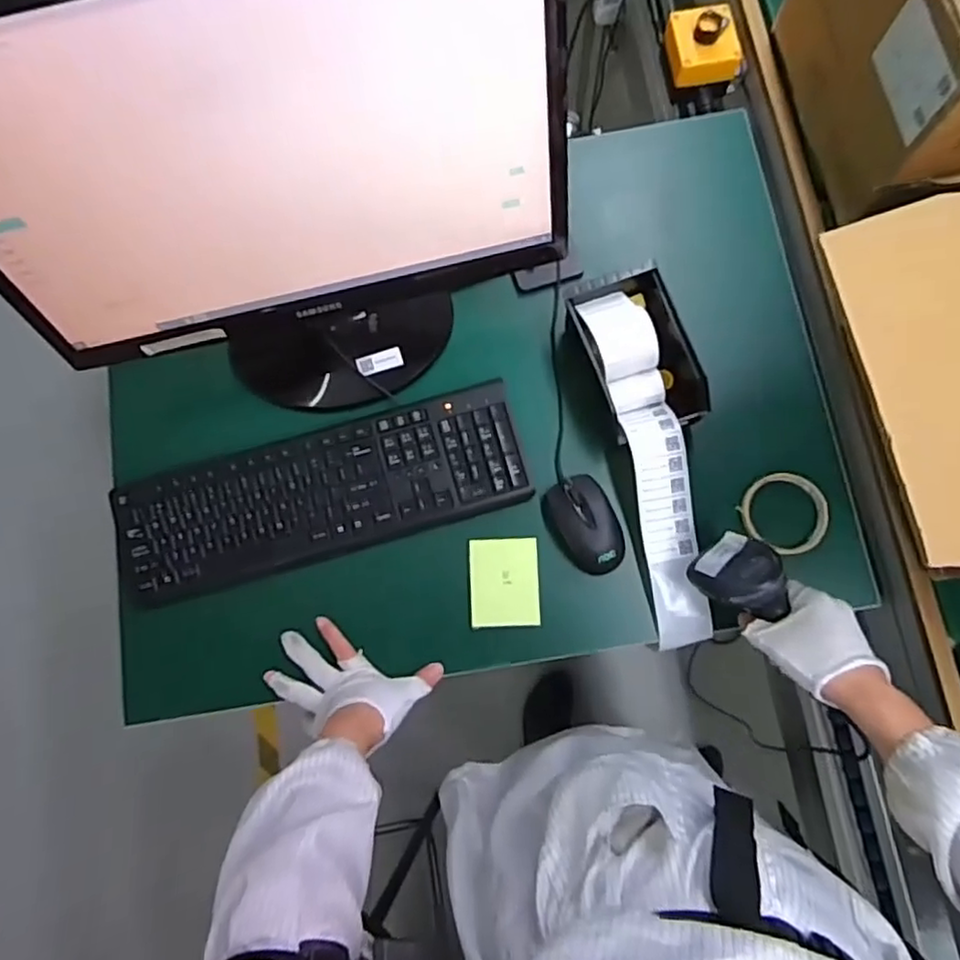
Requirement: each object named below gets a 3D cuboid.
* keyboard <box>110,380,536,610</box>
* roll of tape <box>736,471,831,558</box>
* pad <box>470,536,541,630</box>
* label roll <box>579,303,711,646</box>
[{"bbox_3d":[-0.171,0.016,0.719,0.443,0.023,0.136,-16,80,-2],"label":"keyboard"},{"bbox_3d":[0.327,0.035,0.708,0.088,0.015,0.086,0,79,2],"label":"roll of tape"},{"bbox_3d":[0.026,0.109,0.704,0.073,0.005,0.092,-2,79,2],"label":"pad"},{"bbox_3d":[0.182,-0.013,0.697,0.072,0.064,0.375,-14,79,-1],"label":"label roll"}]

